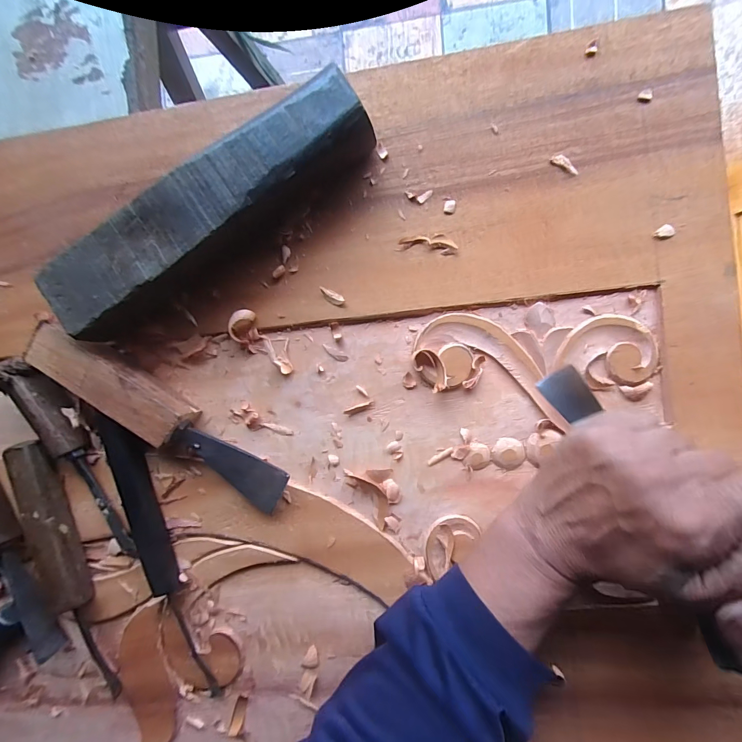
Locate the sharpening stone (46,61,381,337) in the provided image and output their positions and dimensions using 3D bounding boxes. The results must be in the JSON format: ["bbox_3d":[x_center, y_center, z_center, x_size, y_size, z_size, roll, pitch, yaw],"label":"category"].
[{"bbox_3d":[-0.114,-0.110,0.273,0.250,0.045,0.063,-31,88,6],"label":"sharpening stone"}]

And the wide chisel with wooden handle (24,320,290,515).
[{"bbox_3d":[-0.161,0.039,0.289,0.213,0.036,0.042,35,95,4],"label":"wide chisel with wooden handle"}]

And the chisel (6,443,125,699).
[{"bbox_3d":[-0.255,0.164,0.306,0.032,0.030,0.214,-14,90,6],"label":"chisel"}]

